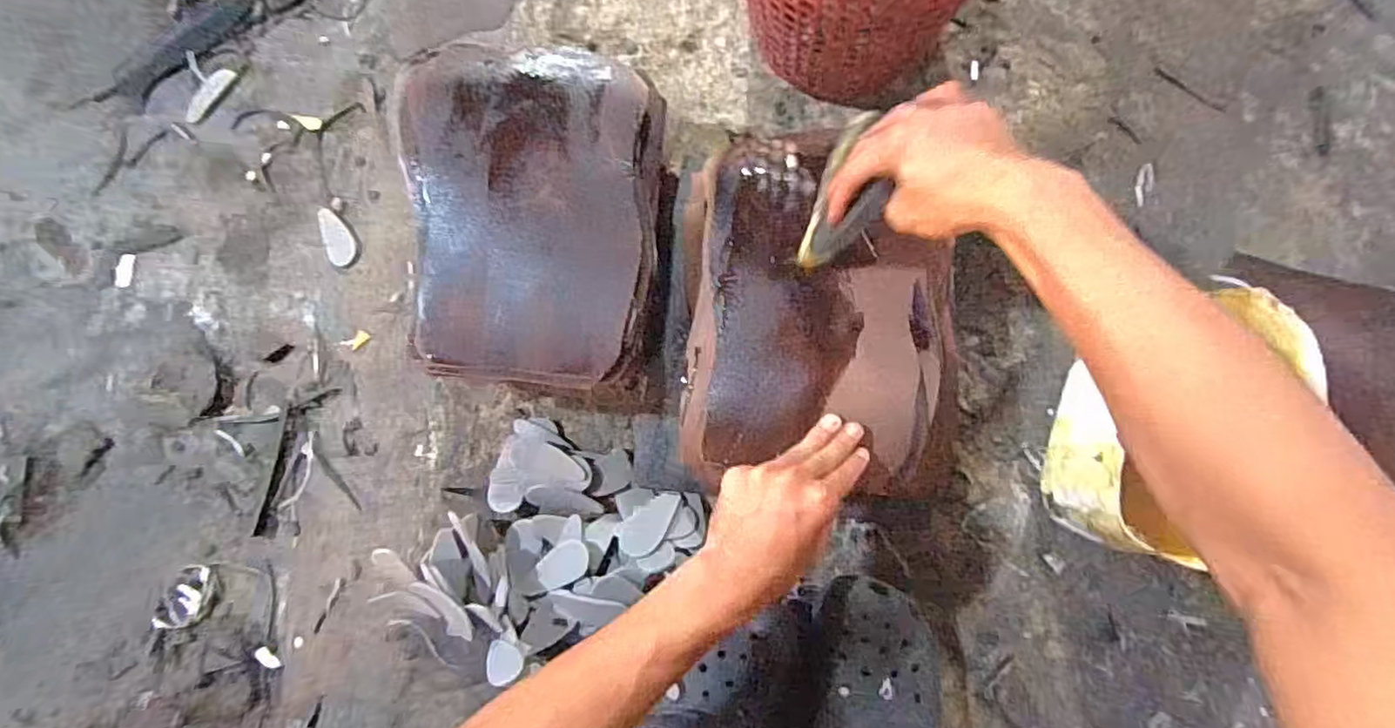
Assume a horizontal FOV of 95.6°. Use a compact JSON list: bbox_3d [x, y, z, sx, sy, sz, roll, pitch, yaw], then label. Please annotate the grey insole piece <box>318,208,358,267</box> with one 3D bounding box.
[{"bbox_3d":[-0.392,-0.139,0.686,0.032,0.004,0.071,-29,83,3],"label":"grey insole piece"}]

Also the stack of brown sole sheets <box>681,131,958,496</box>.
[{"bbox_3d":[0.108,-0.038,0.549,0.229,0.092,0.298,-1,85,6],"label":"stack of brown sole sheets"}]

